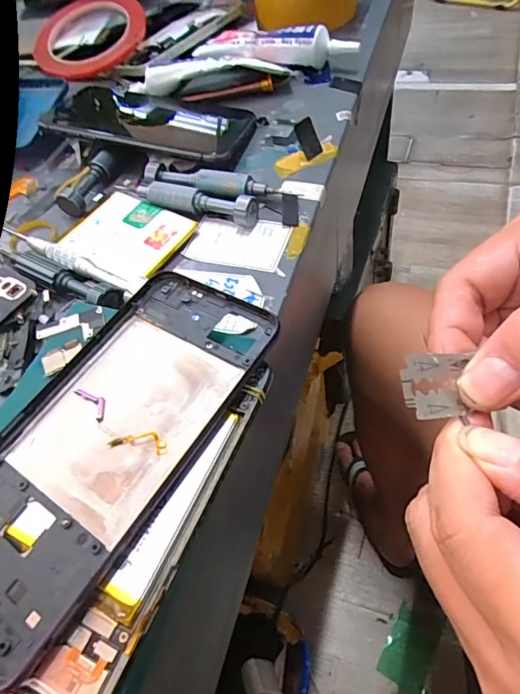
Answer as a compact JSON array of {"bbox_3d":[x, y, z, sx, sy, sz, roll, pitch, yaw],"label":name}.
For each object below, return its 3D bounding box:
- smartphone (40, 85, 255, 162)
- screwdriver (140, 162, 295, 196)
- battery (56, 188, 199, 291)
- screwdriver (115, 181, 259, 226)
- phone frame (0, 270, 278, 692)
[{"bbox_3d":[-0.081,-0.170,0.336,0.158,0.012,0.078,13,59,18],"label":"smartphone"},{"bbox_3d":[-0.030,-0.106,0.289,0.098,0.013,0.012,11,59,17],"label":"screwdriver"},{"bbox_3d":[-0.083,-0.069,0.276,0.087,0.008,0.061,29,62,27],"label":"battery"},{"bbox_3d":[-0.049,-0.096,0.284,0.102,0.015,0.014,20,62,22],"label":"screwdriver"},{"bbox_3d":[-0.061,0.033,0.177,0.073,0.004,0.154,25,63,25],"label":"phone frame"}]

